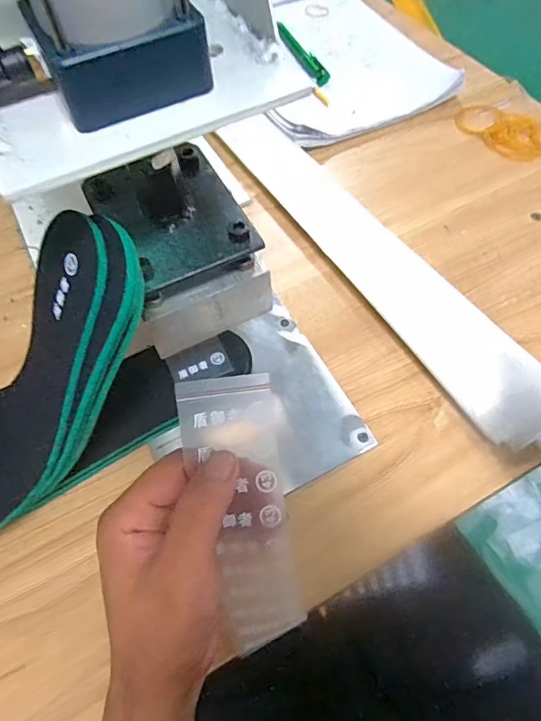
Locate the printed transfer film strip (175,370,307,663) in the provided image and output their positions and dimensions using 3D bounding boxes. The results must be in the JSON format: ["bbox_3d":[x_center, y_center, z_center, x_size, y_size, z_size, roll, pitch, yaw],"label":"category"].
[{"bbox_3d":[-0.011,0.071,0.225,0.044,0.010,0.127,-11,92,-4],"label":"printed transfer film strip"}]

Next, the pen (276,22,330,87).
[{"bbox_3d":[0.037,-0.362,0.561,0.020,0.013,0.116,-22,61,-10],"label":"pen"}]

